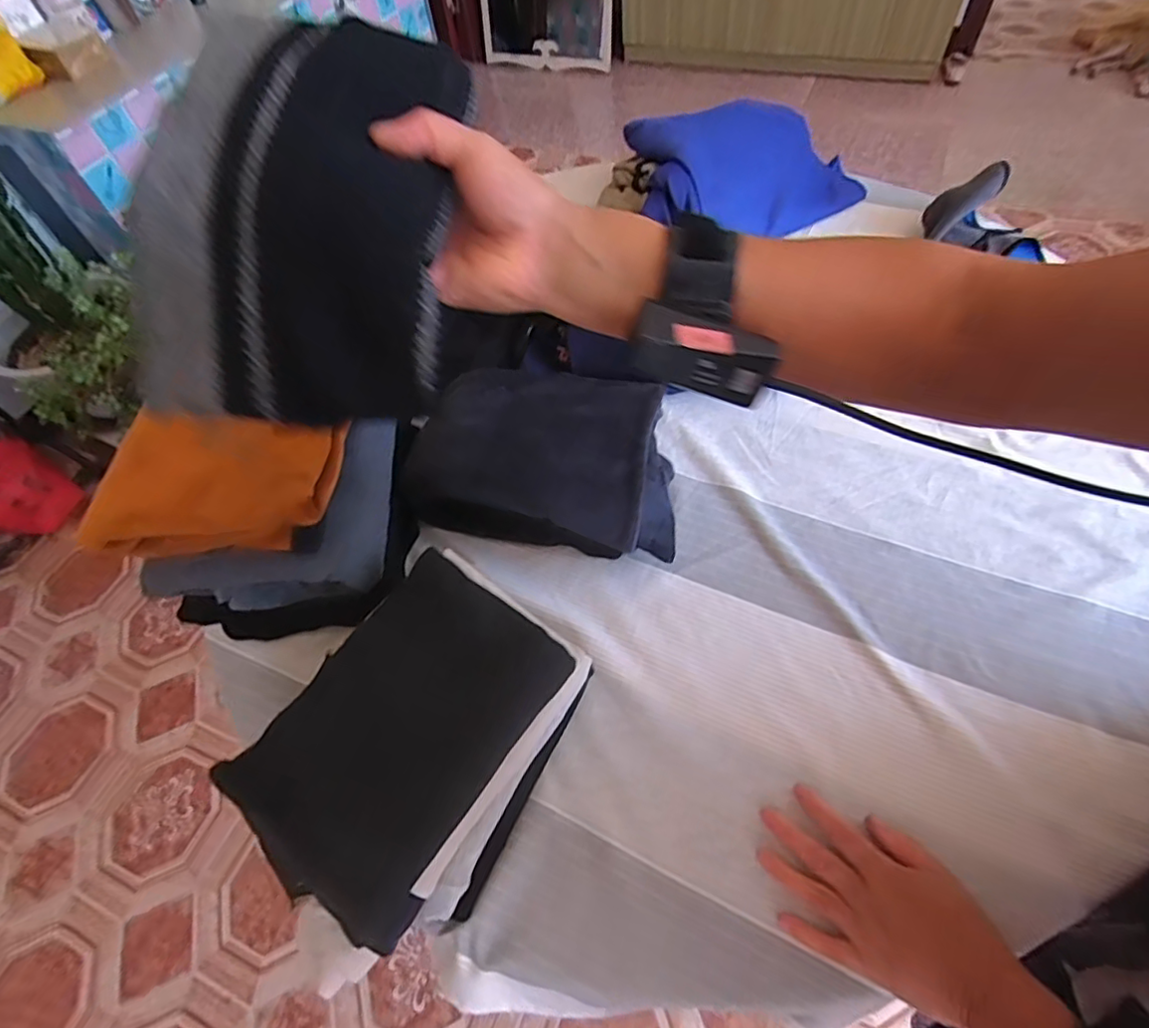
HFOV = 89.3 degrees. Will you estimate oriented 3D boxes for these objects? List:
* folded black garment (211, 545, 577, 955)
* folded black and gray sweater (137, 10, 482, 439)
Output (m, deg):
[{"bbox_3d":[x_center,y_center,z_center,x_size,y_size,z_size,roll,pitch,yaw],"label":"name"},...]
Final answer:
[{"bbox_3d":[-0.112,0.143,0.395,0.141,0.020,0.210,39,65,1],"label":"folded black garment"},{"bbox_3d":[-0.124,-0.149,0.280,0.137,0.080,0.202,2,58,6],"label":"folded black and gray sweater"}]

